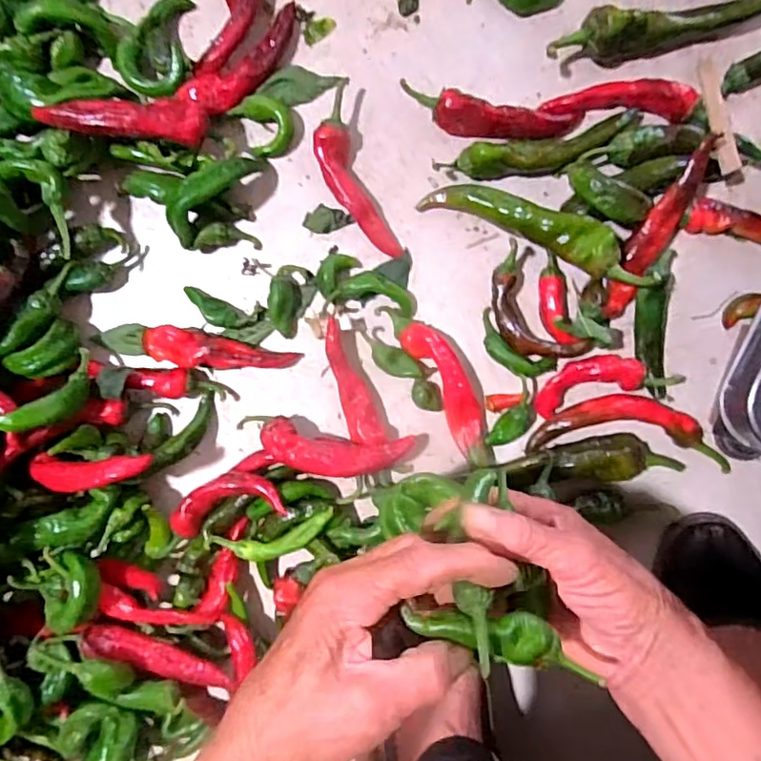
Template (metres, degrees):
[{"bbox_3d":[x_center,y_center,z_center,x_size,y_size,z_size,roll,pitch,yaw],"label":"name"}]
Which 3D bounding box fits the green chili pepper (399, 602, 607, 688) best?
[{"bbox_3d":[0.054,0.120,0.263,0.087,0.017,0.019,10,95,4],"label":"green chili pepper"}]

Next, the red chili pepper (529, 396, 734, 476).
[{"bbox_3d":[0.186,0.036,0.412,0.148,0.021,0.048,5,95,2],"label":"red chili pepper"}]

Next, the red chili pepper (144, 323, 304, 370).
[{"bbox_3d":[-0.120,-0.020,0.428,0.109,0.030,0.027,13,95,1],"label":"red chili pepper"}]

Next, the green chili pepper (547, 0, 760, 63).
[{"bbox_3d":[0.192,-0.248,0.386,0.155,0.025,0.030,-13,94,3],"label":"green chili pepper"}]

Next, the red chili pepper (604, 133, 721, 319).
[{"bbox_3d":[0.195,-0.105,0.397,0.029,0.023,0.129,22,107,-20],"label":"red chili pepper"}]

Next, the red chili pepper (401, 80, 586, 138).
[{"bbox_3d":[0.080,-0.189,0.406,0.128,0.027,0.026,10,95,2],"label":"red chili pepper"}]

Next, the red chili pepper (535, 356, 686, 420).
[{"bbox_3d":[0.162,-0.001,0.408,0.099,0.026,0.034,-18,94,4],"label":"red chili pepper"}]

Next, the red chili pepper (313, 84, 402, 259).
[{"bbox_3d":[-0.021,-0.150,0.416,0.035,0.022,0.127,-21,93,4],"label":"red chili pepper"}]

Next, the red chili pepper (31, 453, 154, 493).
[{"bbox_3d":[-0.206,0.064,0.396,0.091,0.027,0.023,-5,94,16],"label":"red chili pepper"}]

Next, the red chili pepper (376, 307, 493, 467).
[{"bbox_3d":[0.049,0.001,0.423,0.031,0.024,0.135,-29,93,4],"label":"red chili pepper"}]

